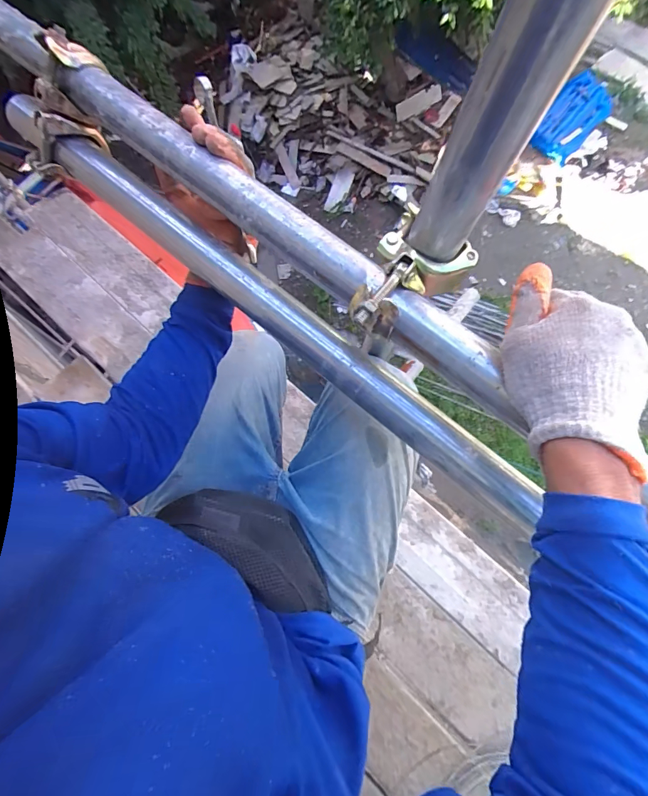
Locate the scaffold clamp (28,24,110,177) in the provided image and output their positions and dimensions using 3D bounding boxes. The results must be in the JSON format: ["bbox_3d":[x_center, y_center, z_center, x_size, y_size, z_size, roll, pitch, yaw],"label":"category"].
[{"bbox_3d":[-0.296,-0.326,0.458,0.049,0.148,0.069,51,34,13],"label":"scaffold clamp"}]

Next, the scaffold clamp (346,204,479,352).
[{"bbox_3d":[0.070,-0.106,0.357,0.078,0.059,0.121,39,75,10],"label":"scaffold clamp"}]

